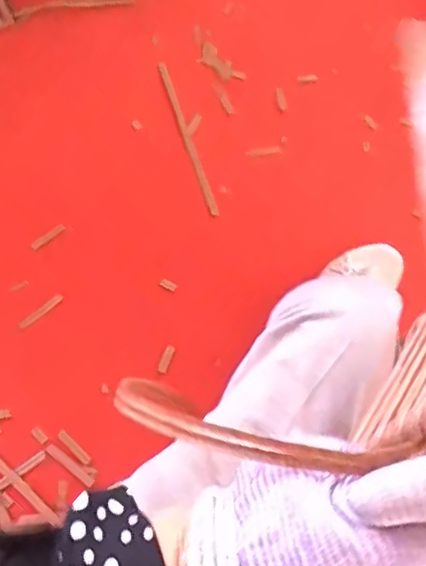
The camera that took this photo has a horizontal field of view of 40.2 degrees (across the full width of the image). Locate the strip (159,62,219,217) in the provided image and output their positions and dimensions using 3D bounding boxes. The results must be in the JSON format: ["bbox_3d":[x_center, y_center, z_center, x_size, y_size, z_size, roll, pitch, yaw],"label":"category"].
[{"bbox_3d":[-0.046,-0.252,0.965,0.014,0.007,0.323,-17,68,-4],"label":"strip"}]

